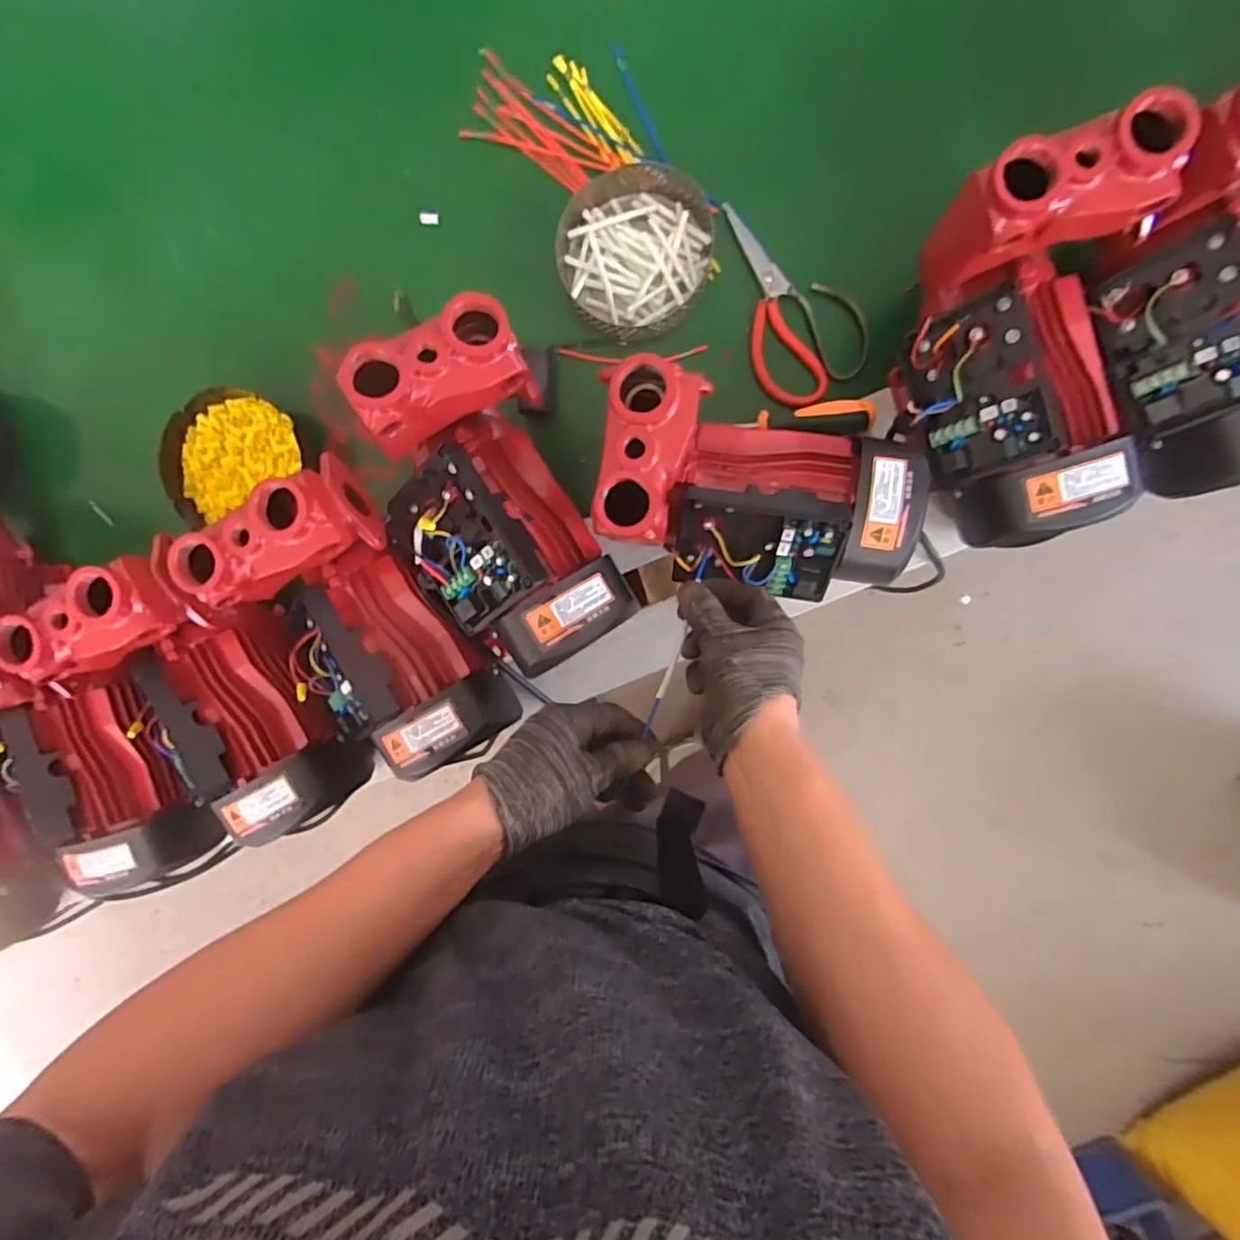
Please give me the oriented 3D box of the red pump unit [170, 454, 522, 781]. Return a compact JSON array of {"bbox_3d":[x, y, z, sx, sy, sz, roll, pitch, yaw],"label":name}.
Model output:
[{"bbox_3d":[-0.211,0.017,0.503,0.145,0.098,0.264,-32,115,6],"label":"red pump unit"}]

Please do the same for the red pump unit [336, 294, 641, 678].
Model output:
[{"bbox_3d":[-0.108,-0.075,0.447,0.159,0.116,0.241,-22,92,6],"label":"red pump unit"}]

